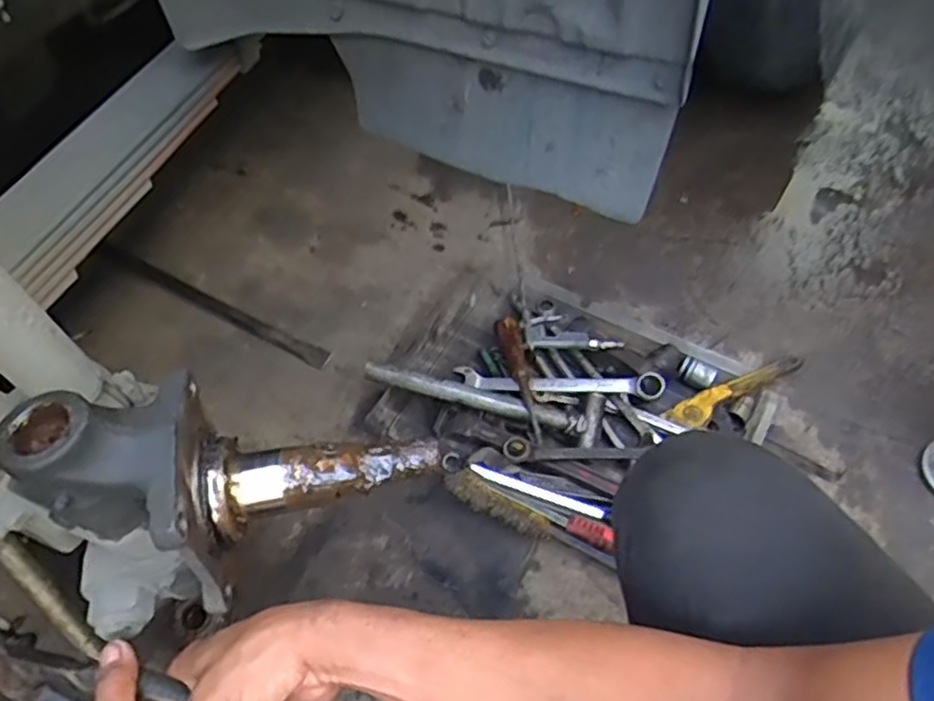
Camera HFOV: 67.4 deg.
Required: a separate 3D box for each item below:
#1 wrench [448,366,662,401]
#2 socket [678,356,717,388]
[{"bbox_3d":[0.119,0.042,0.945,0.281,0.022,0.039,2,57,17],"label":"wrench"},{"bbox_3d":[0.313,0.031,0.956,0.049,0.030,0.033,26,61,16],"label":"socket"}]

